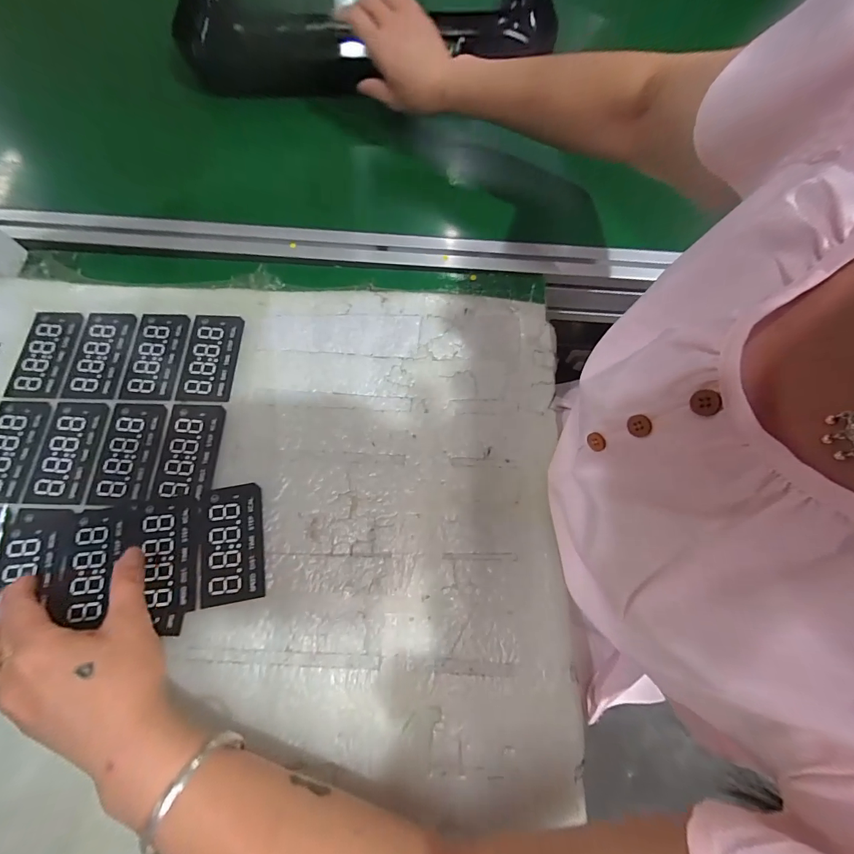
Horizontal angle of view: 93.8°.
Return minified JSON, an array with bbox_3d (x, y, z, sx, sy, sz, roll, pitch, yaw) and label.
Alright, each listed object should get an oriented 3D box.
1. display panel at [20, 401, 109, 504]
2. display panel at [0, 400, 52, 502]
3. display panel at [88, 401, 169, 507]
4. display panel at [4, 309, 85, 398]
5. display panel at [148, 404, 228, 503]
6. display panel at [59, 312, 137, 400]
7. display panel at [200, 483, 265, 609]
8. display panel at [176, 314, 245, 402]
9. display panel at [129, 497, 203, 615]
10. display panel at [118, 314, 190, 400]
[{"bbox_3d":[-0.314,0.021,0.348,0.052,0.004,0.091,0,69,-1],"label":"display panel"},{"bbox_3d":[-0.365,0.019,0.347,0.053,0.004,0.090,-1,69,-2],"label":"display panel"},{"bbox_3d":[-0.258,0.021,0.347,0.047,0.004,0.091,1,69,-1],"label":"display panel"},{"bbox_3d":[-0.363,-0.071,0.378,0.051,0.004,0.091,0,69,-1],"label":"display panel"},{"bbox_3d":[-0.207,0.020,0.348,0.048,0.004,0.084,2,69,-1],"label":"display panel"},{"bbox_3d":[-0.310,-0.070,0.378,0.051,0.004,0.091,-1,69,-2],"label":"display panel"},{"bbox_3d":[-0.158,0.093,0.323,0.048,0.004,0.091,-9,69,-5],"label":"display panel"},{"bbox_3d":[-0.205,-0.067,0.379,0.049,0.004,0.092,1,69,-1],"label":"display panel"},{"bbox_3d":[-0.209,0.102,0.317,0.052,0.004,0.085,-8,69,-4],"label":"display panel"},{"bbox_3d":[-0.258,-0.068,0.379,0.048,0.004,0.091,1,69,-1],"label":"display panel"}]

